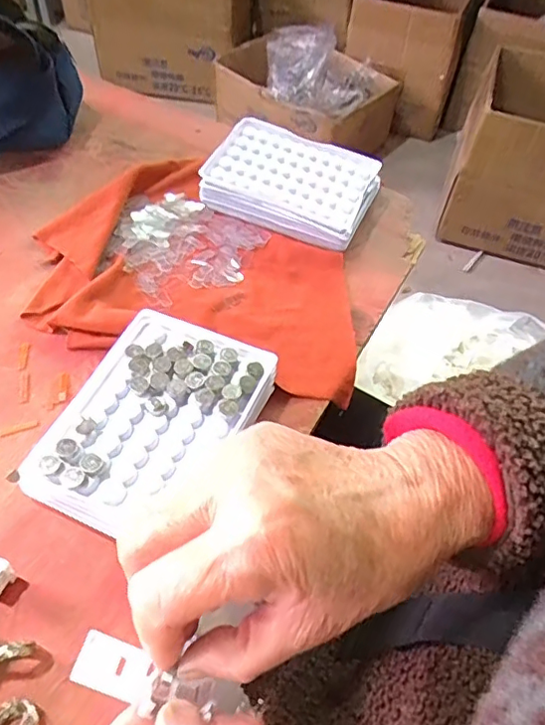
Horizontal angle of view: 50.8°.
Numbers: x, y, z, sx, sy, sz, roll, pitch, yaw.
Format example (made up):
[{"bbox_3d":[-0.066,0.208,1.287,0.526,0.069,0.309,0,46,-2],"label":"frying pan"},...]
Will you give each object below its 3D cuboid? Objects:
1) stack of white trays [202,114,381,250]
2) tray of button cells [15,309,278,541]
[{"bbox_3d":[0.015,-0.151,0.481,0.133,0.034,0.095,22,54,13],"label":"stack of white trays"},{"bbox_3d":[-0.067,0.034,0.332,0.096,0.029,0.132,21,53,12],"label":"tray of button cells"}]

